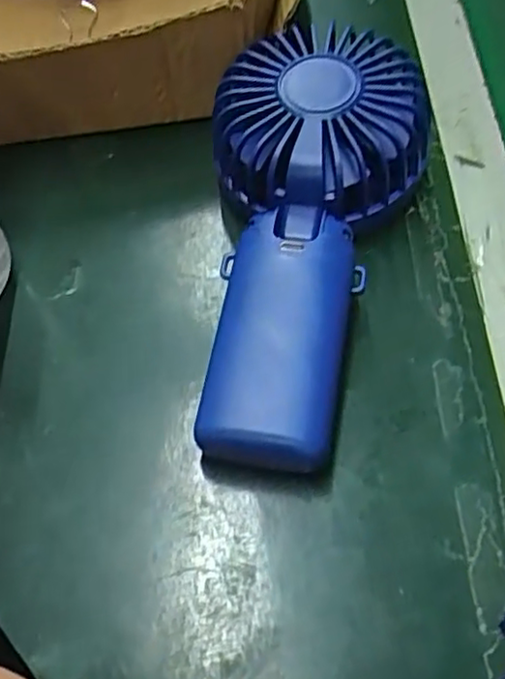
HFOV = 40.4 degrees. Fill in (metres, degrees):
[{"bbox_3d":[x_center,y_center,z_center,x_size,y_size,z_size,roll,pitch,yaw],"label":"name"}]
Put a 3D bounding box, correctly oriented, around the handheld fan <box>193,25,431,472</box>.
[{"bbox_3d":[0.023,-0.043,0.259,0.083,0.052,0.182,5,59,-2],"label":"handheld fan"}]

